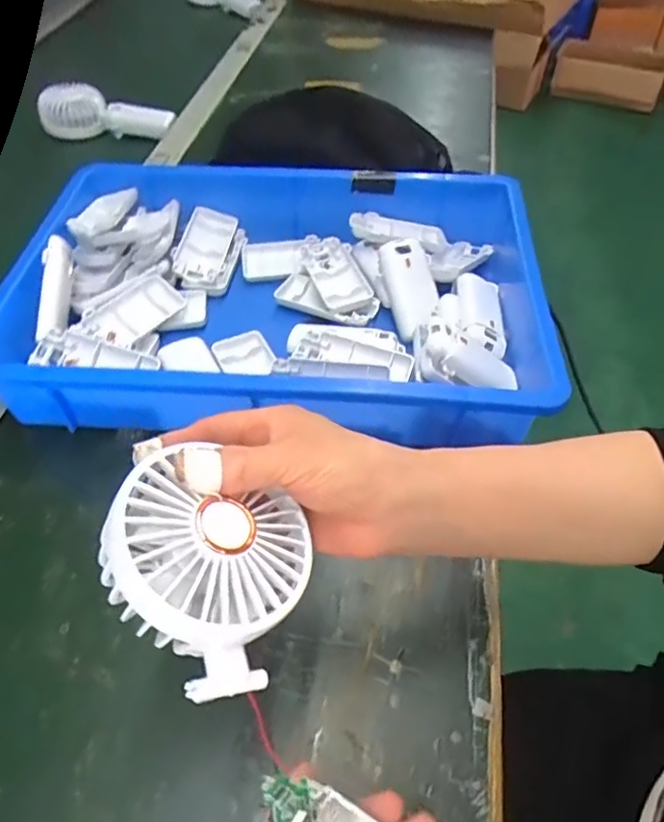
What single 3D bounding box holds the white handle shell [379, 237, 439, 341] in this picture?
[{"bbox_3d":[0.069,-0.112,0.519,0.041,0.024,0.088,-10,89,-6],"label":"white handle shell"}]

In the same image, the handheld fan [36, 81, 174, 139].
[{"bbox_3d":[-0.319,-0.422,0.811,0.191,0.069,0.039,3,53,4],"label":"handheld fan"}]

